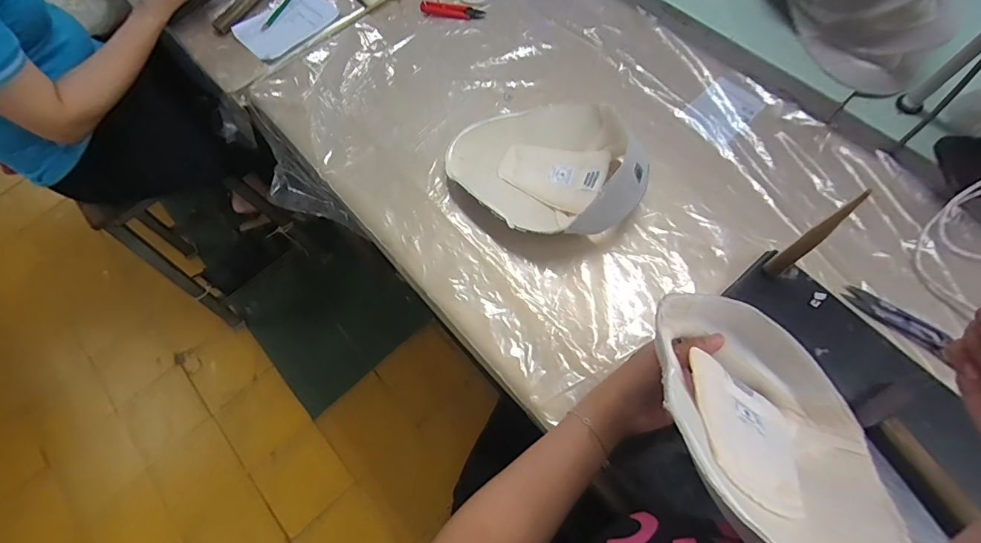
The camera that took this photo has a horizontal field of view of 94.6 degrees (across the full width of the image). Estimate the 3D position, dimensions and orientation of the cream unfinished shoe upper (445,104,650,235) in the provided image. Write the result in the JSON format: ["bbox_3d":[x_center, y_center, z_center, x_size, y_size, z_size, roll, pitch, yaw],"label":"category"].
[{"bbox_3d":[0.065,-0.137,0.559,0.246,0.083,0.188,24,71,14],"label":"cream unfinished shoe upper"}]

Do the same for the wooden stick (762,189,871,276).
[{"bbox_3d":[0.302,-0.028,0.432,0.018,0.154,0.016,-35,69,-10],"label":"wooden stick"}]

